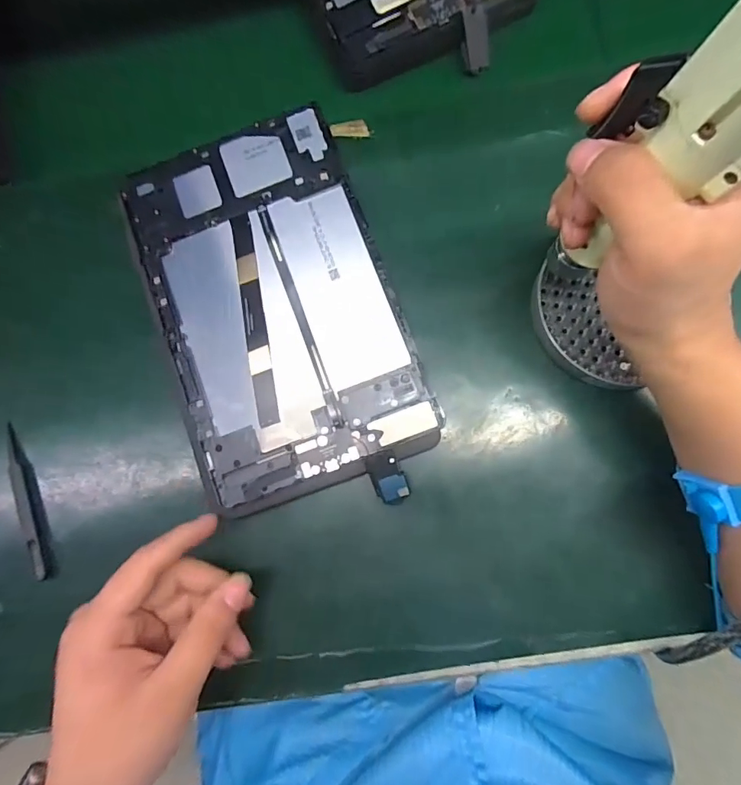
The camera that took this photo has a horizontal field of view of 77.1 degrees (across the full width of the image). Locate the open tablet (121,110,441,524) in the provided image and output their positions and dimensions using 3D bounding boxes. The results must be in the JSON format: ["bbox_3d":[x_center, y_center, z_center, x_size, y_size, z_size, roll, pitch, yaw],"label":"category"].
[{"bbox_3d":[-0.062,-0.051,0.306,0.147,0.010,0.250,-20,82,2],"label":"open tablet"}]

